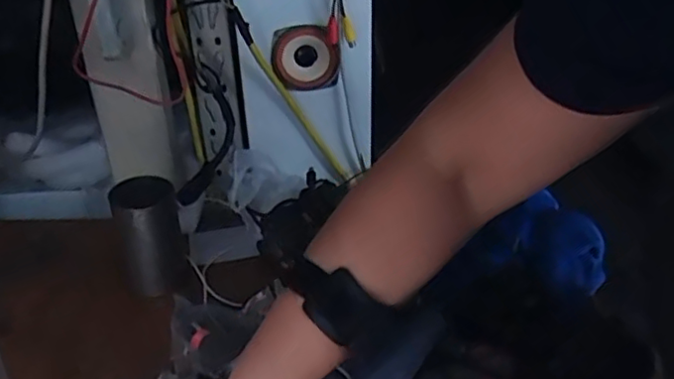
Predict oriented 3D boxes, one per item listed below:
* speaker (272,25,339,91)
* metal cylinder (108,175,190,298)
[{"bbox_3d":[-0.035,-0.150,0.709,0.074,0.074,0.032,0,31,1],"label":"speaker"},{"bbox_3d":[-0.197,0.051,0.665,0.063,0.117,0.072,-12,33,-18],"label":"metal cylinder"}]

